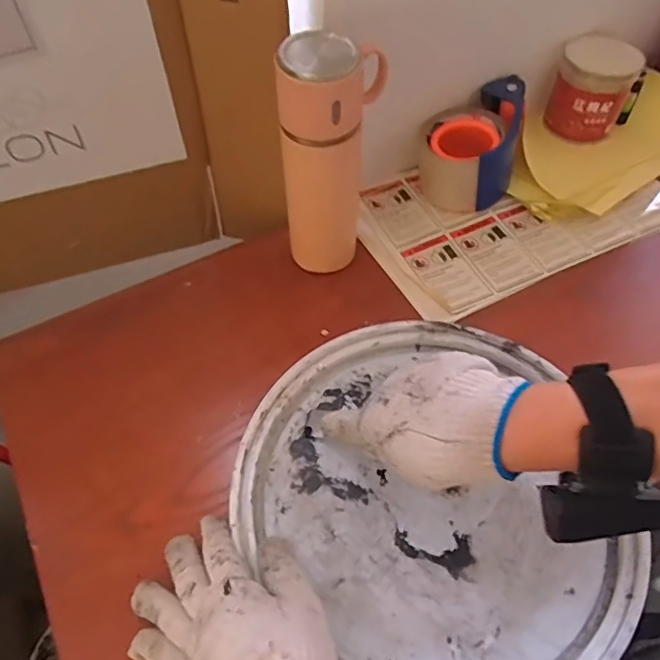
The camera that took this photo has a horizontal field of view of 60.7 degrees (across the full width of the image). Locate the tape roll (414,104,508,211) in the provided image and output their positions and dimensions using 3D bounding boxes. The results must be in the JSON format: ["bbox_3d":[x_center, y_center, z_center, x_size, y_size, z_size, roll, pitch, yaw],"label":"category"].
[{"bbox_3d":[0.137,-0.190,0.616,0.084,0.071,0.091,-1,55,1],"label":"tape roll"}]

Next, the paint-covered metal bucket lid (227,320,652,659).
[{"bbox_3d":[0.080,0.119,0.420,0.263,0.022,0.286,-1,55,1],"label":"paint-covered metal bucket lid"}]

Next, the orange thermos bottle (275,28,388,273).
[{"bbox_3d":[0.001,-0.143,0.500,0.080,0.213,0.062,1,55,2],"label":"orange thermos bottle"}]

